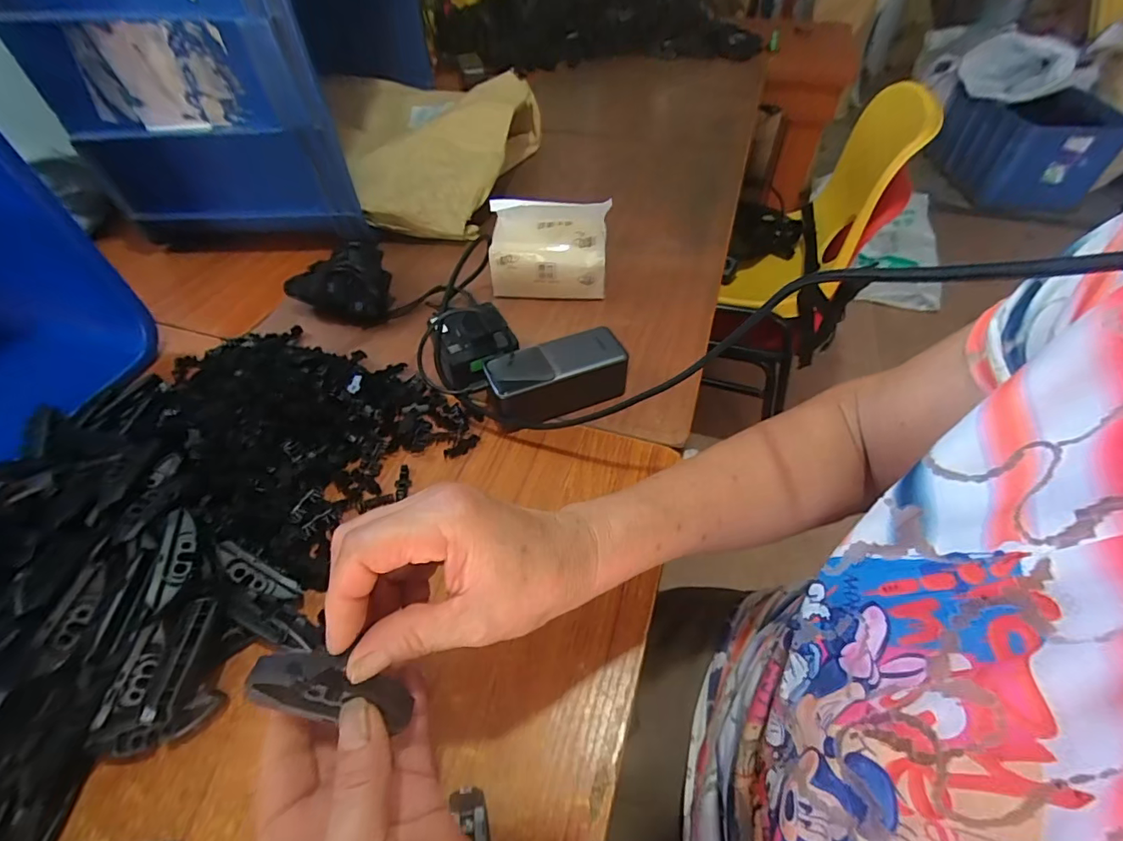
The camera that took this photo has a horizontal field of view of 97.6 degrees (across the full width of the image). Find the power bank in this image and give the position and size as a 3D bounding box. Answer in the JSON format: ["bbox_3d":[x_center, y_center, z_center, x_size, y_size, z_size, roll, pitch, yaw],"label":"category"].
[{"bbox_3d":[-0.004,-0.040,0.465,0.126,0.055,0.051,-18,52,-14],"label":"power bank"}]

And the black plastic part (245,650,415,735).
[{"bbox_3d":[-0.103,0.117,0.217,0.070,0.026,0.021,11,51,-1],"label":"black plastic part"}]

